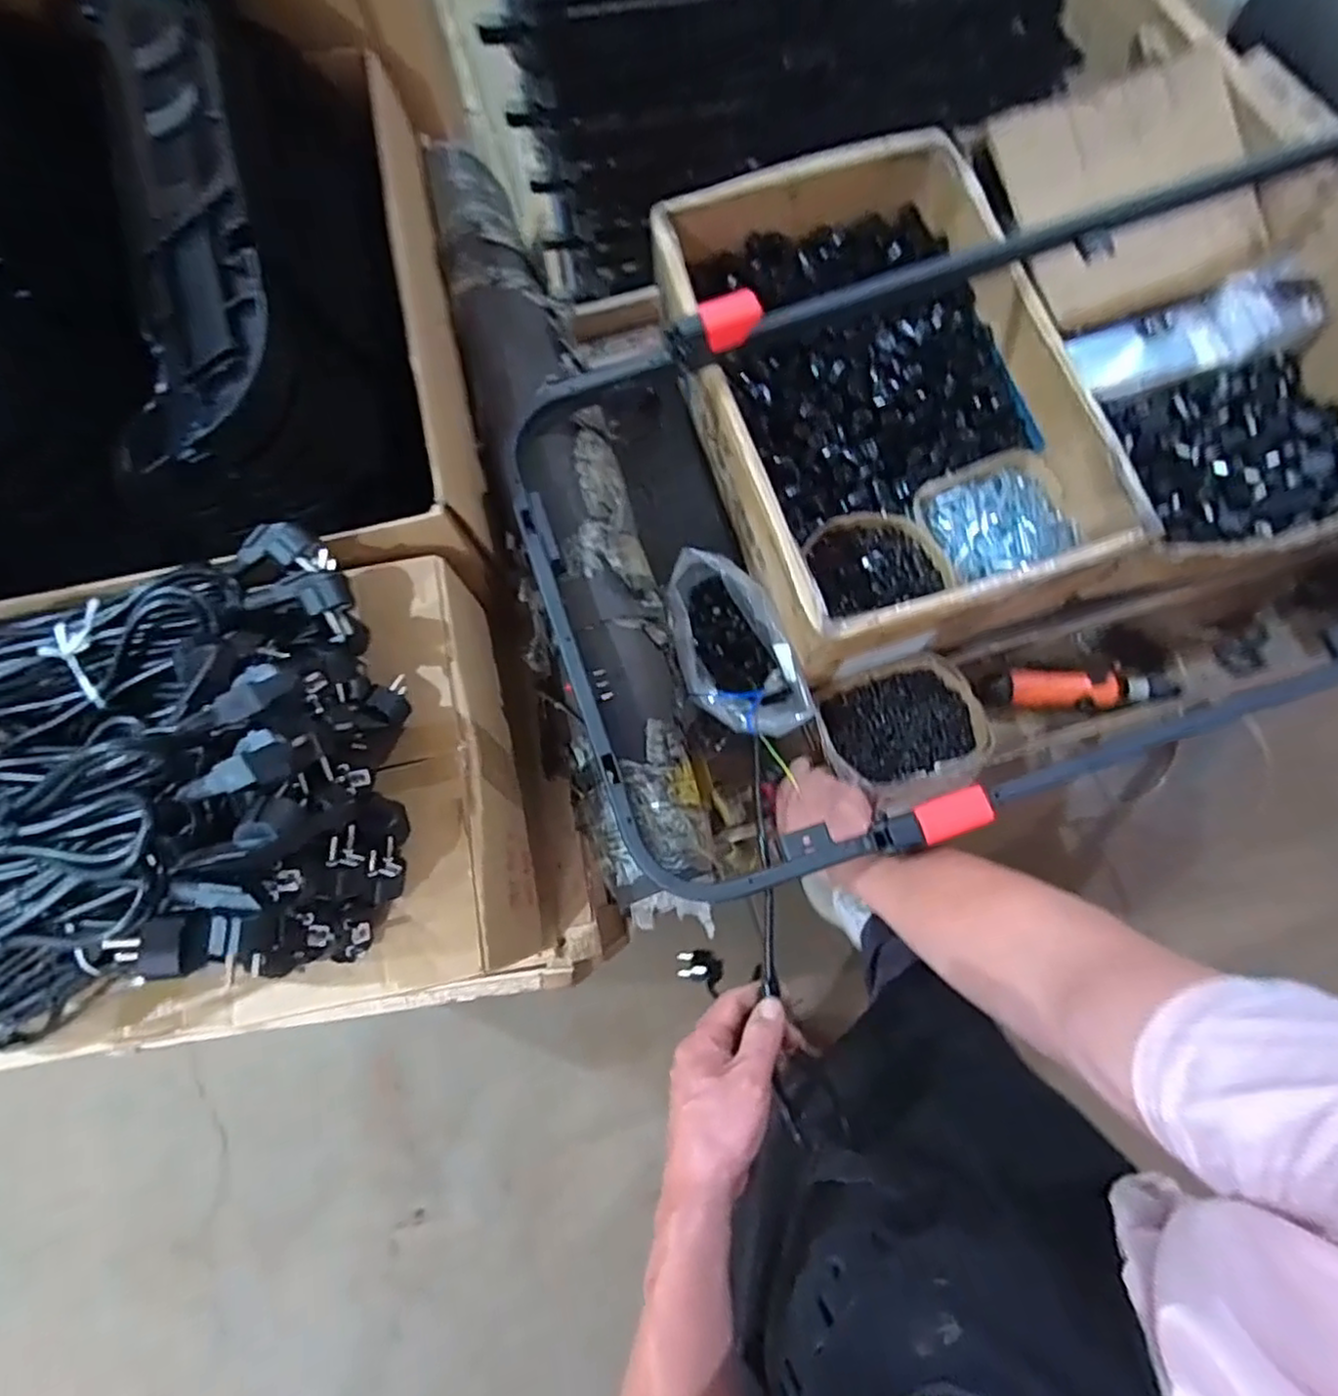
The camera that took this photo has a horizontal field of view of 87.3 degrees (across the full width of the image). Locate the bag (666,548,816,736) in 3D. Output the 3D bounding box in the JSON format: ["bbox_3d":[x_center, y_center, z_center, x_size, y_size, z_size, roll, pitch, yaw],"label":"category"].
[{"bbox_3d":[0.063,-0.051,0.766,0.111,0.122,0.211,-24,75,-5],"label":"bag"}]

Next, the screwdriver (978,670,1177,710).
[{"bbox_3d":[0.477,-0.013,0.820,0.213,0.058,0.054,3,75,2],"label":"screwdriver"}]

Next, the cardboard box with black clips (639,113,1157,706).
[{"bbox_3d":[0.231,-0.330,0.779,0.381,0.135,0.545,-19,75,-4],"label":"cardboard box with black clips"}]

